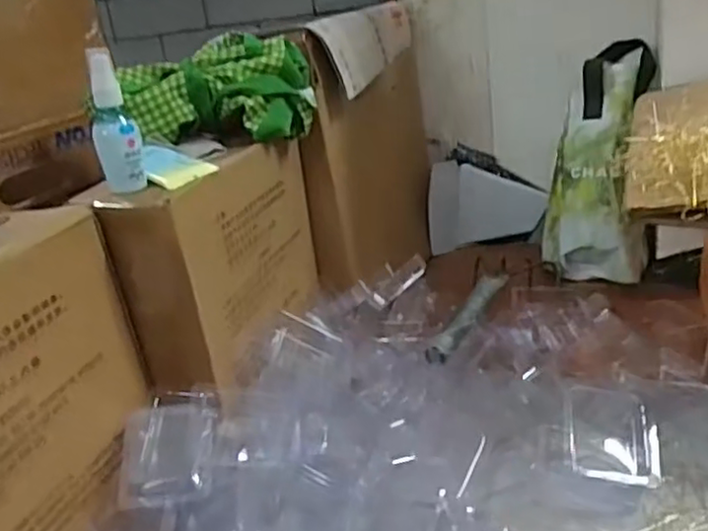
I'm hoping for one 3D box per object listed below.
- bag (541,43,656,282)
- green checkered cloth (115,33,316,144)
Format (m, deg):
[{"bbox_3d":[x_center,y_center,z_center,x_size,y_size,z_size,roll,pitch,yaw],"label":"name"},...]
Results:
[{"bbox_3d":[0.328,-0.142,0.908,0.120,0.319,0.079,7,0,30],"label":"bag"},{"bbox_3d":[-0.146,-0.179,0.722,0.203,0.091,0.102,-11,24,-7],"label":"green checkered cloth"}]

